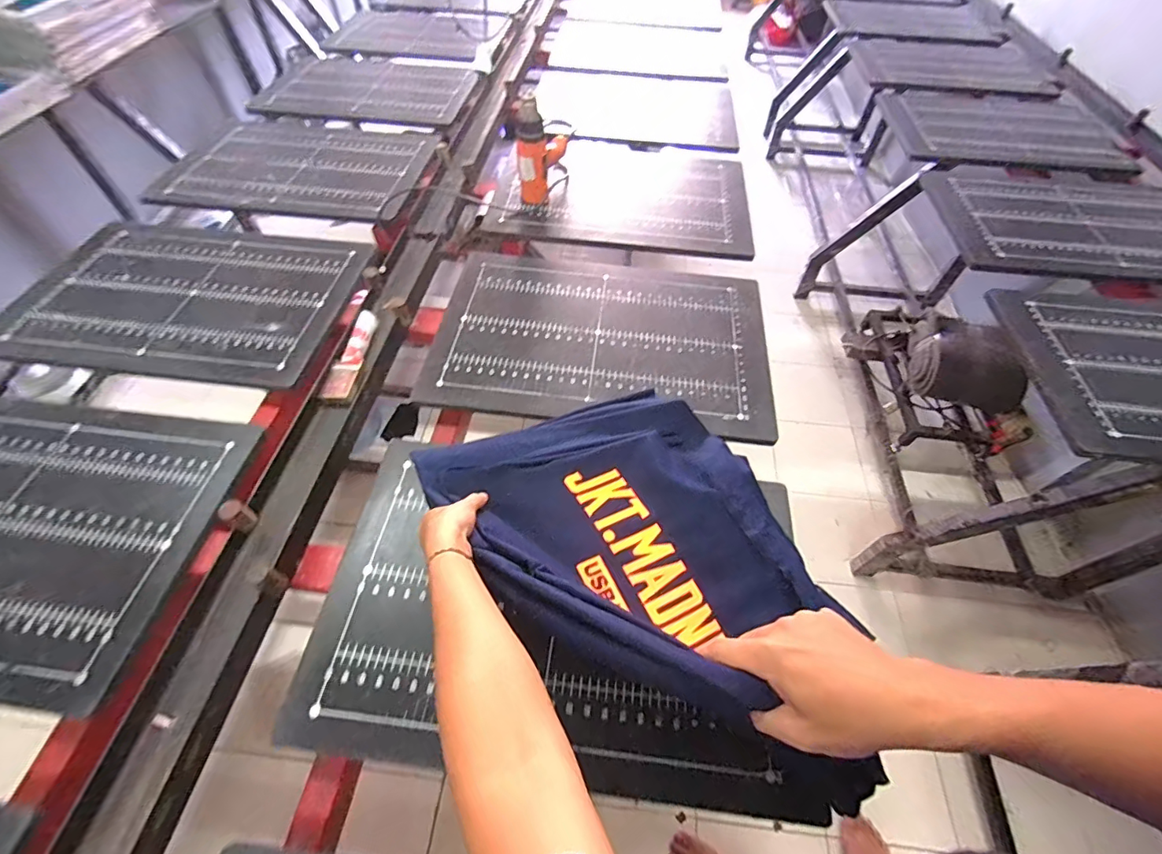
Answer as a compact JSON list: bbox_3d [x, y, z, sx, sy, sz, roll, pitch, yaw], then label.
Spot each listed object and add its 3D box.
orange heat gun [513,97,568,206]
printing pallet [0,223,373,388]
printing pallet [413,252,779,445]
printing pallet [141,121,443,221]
[{"bbox_3d":[-0.089,-0.657,1.127,0.073,0.214,0.218,10,54,6],"label":"orange heat gun"},{"bbox_3d":[-0.765,-0.259,0.947,0.603,0.022,0.403,6,53,2],"label":"printing pallet"},{"bbox_3d":[0.041,-0.188,0.932,0.613,0.014,0.441,8,54,4],"label":"printing pallet"},{"bbox_3d":[-0.671,-0.681,1.236,0.601,0.033,0.448,4,53,1],"label":"printing pallet"}]

